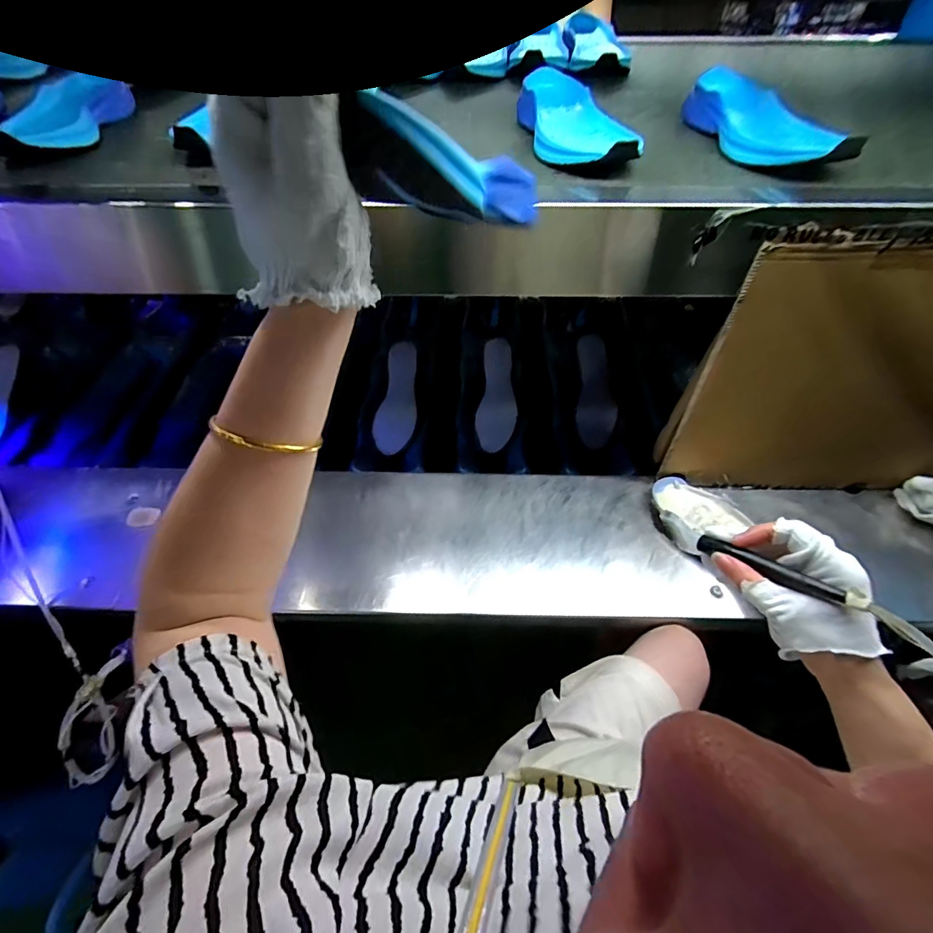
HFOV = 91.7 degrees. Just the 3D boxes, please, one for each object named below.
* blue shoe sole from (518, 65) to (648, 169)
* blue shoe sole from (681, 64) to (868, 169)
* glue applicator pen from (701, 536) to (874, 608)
[{"bbox_3d":[0.118,-0.393,0.519,0.088,0.047,0.252,-6,52,-5],"label":"blue shoe sole"},{"bbox_3d":[0.320,-0.380,0.510,0.072,0.056,0.236,-6,52,-4],"label":"blue shoe sole"},{"bbox_3d":[0.231,0.077,0.342,0.013,0.014,0.113,-34,34,-24],"label":"glue applicator pen"}]

